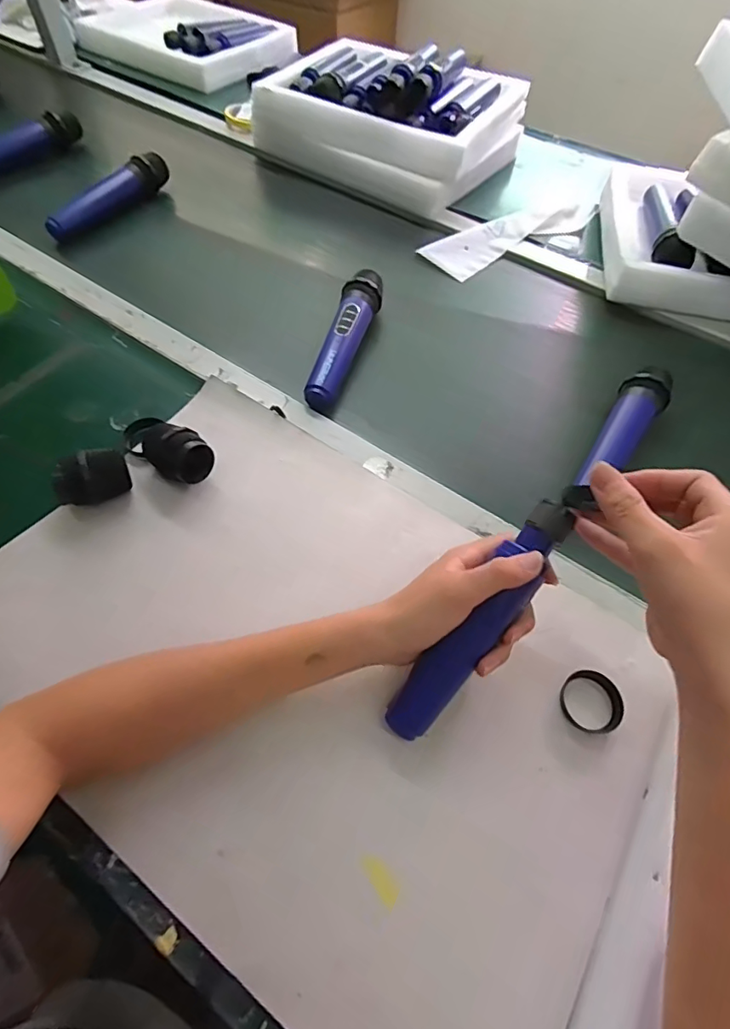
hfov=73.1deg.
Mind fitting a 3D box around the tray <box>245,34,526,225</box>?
[{"bbox_3d":[0.044,-0.642,0.796,0.349,0.136,0.319,29,61,16],"label":"tray"}]

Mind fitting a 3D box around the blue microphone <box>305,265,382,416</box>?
[{"bbox_3d":[-0.022,-0.201,0.549,0.040,0.038,0.188,15,58,8],"label":"blue microphone"}]

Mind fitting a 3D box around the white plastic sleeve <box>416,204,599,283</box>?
[{"bbox_3d":[0.226,-0.422,0.725,0.315,0.024,0.077,-31,63,-20],"label":"white plastic sleeve"}]

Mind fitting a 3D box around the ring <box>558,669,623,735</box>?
[{"bbox_3d":[0.168,0.138,0.364,0.040,0.012,0.044,1,57,-1],"label":"ring"}]

